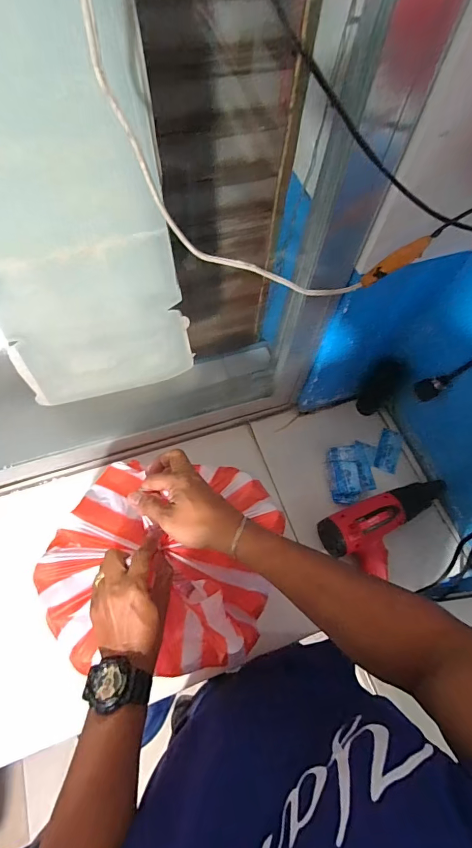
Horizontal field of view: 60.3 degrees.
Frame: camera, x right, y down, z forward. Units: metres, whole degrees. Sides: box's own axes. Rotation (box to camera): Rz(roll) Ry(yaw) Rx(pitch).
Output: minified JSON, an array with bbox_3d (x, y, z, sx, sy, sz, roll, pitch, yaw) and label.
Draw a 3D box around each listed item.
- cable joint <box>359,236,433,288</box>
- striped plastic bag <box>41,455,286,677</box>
[{"bbox_3d":[0.190,-0.194,0.488,0.084,0.017,0.018,-30,63,24],"label":"cable joint"},{"bbox_3d":[-0.096,0.169,0.524,0.312,0.078,0.257,1,63,-3],"label":"striped plastic bag"}]

